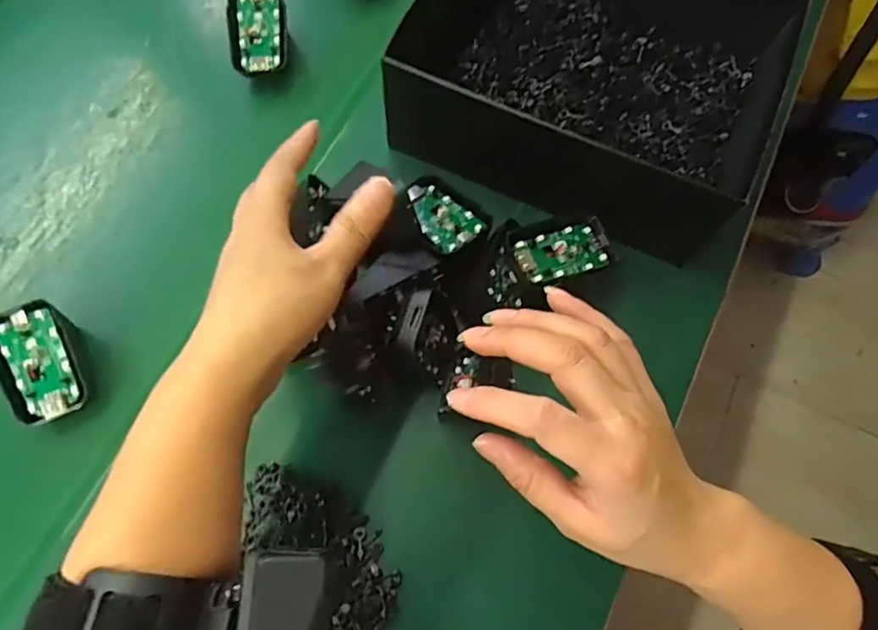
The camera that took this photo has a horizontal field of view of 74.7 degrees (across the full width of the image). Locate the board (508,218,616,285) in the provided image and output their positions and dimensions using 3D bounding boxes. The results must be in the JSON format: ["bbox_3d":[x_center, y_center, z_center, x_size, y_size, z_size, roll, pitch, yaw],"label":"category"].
[{"bbox_3d":[0.077,-0.042,0.360,0.064,0.016,0.039,-23,70,-9],"label":"board"}]

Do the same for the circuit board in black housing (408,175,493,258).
[{"bbox_3d":[0.002,-0.066,0.377,0.040,0.014,0.065,-33,71,-12],"label":"circuit board in black housing"}]

